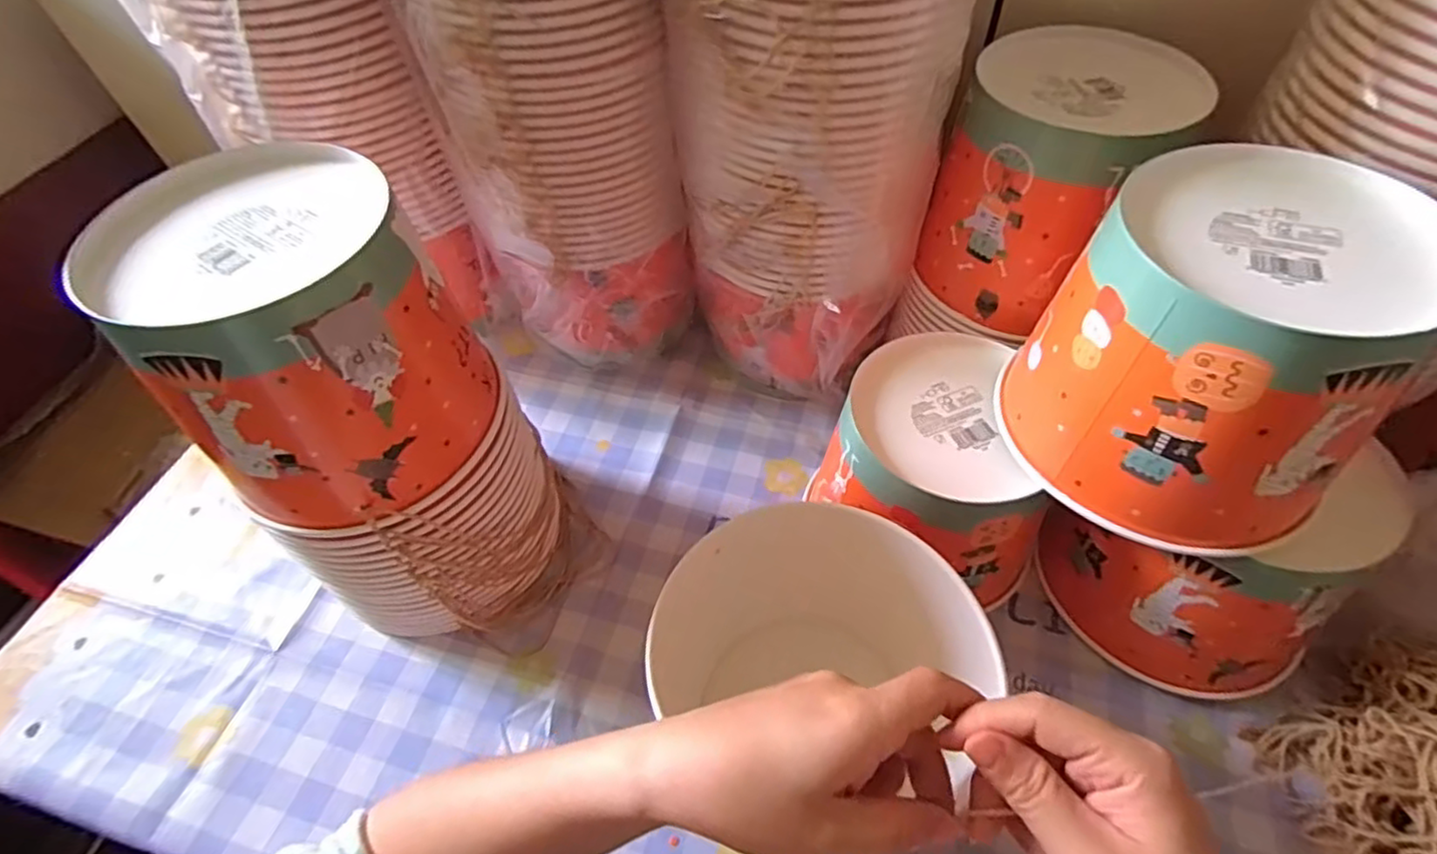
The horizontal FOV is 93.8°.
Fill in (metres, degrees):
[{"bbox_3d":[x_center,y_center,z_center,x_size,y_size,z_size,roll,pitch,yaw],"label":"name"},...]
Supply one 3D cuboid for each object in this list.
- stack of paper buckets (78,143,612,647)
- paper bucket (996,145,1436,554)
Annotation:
[{"bbox_3d":[-0.184,0.009,0.394,0.147,0.278,0.167,-33,58,-19],"label":"stack of paper buckets"},{"bbox_3d":[0.240,-0.033,0.325,0.139,0.132,0.146,-30,58,-17],"label":"paper bucket"}]

